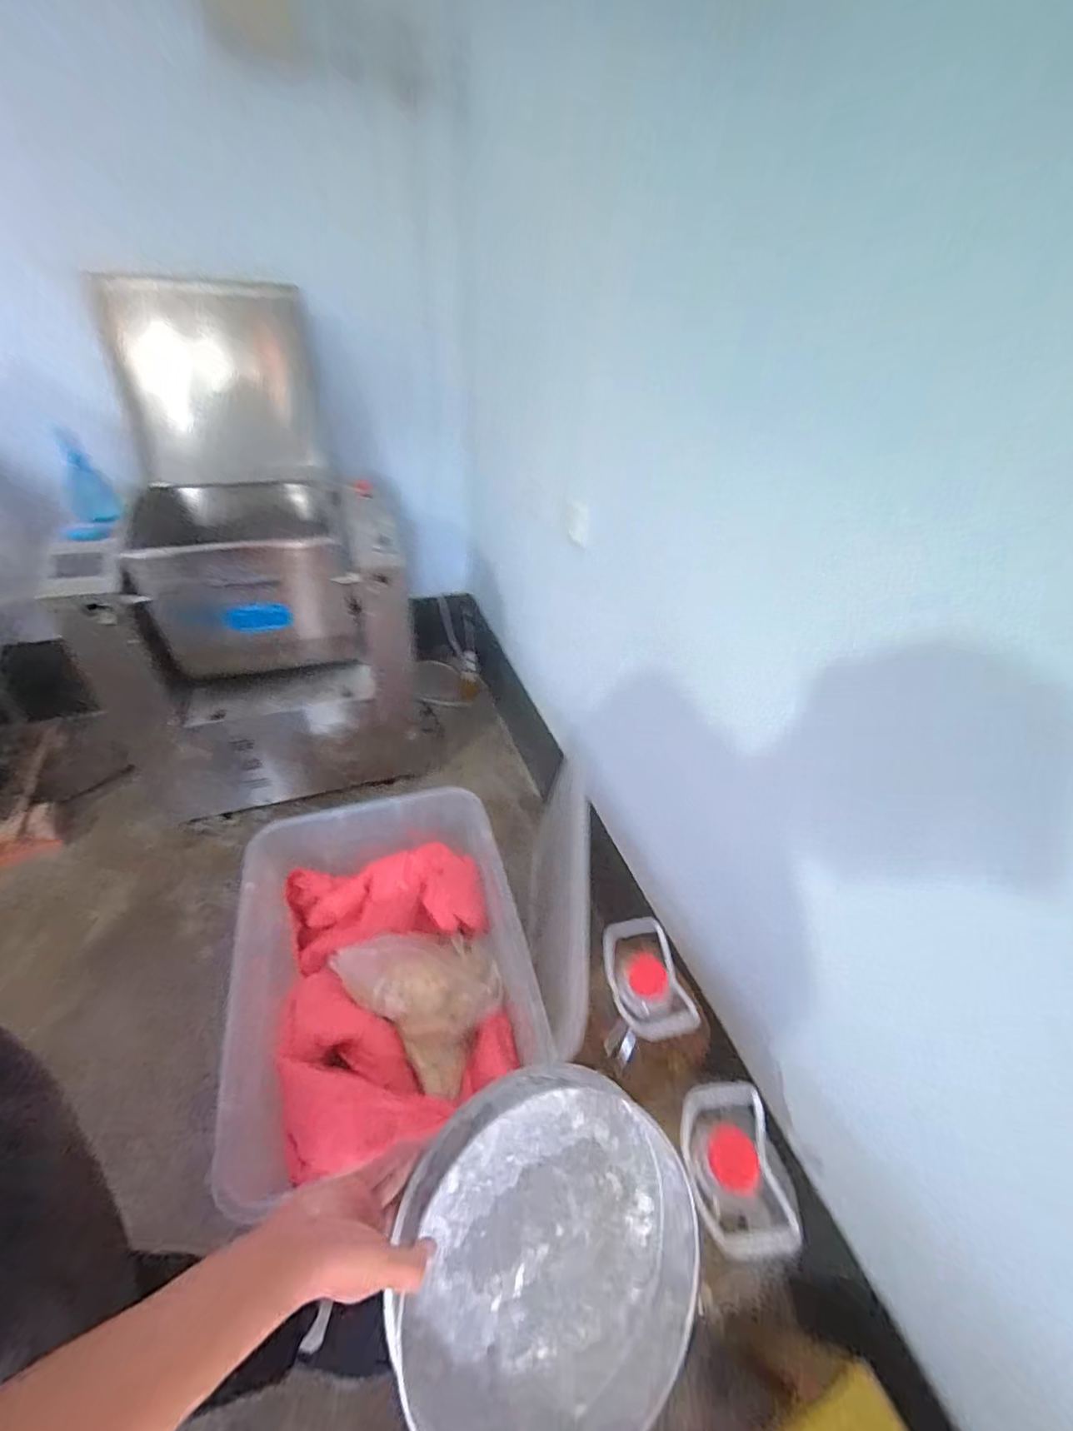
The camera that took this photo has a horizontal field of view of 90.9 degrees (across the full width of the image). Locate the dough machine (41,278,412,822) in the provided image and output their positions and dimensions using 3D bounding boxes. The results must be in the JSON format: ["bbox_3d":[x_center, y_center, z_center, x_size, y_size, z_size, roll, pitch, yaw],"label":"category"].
[{"bbox_3d":[-0.847,-0.441,1.612,0.728,1.265,0.882,-11,42,-17],"label":"dough machine"}]

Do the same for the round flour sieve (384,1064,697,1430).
[{"bbox_3d":[0.016,0.530,0.521,0.287,0.066,0.300,6,75,-21],"label":"round flour sieve"}]

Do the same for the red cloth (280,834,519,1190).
[{"bbox_3d":[-0.300,0.533,1.097,0.428,0.131,0.578,-8,41,-14],"label":"red cloth"}]

